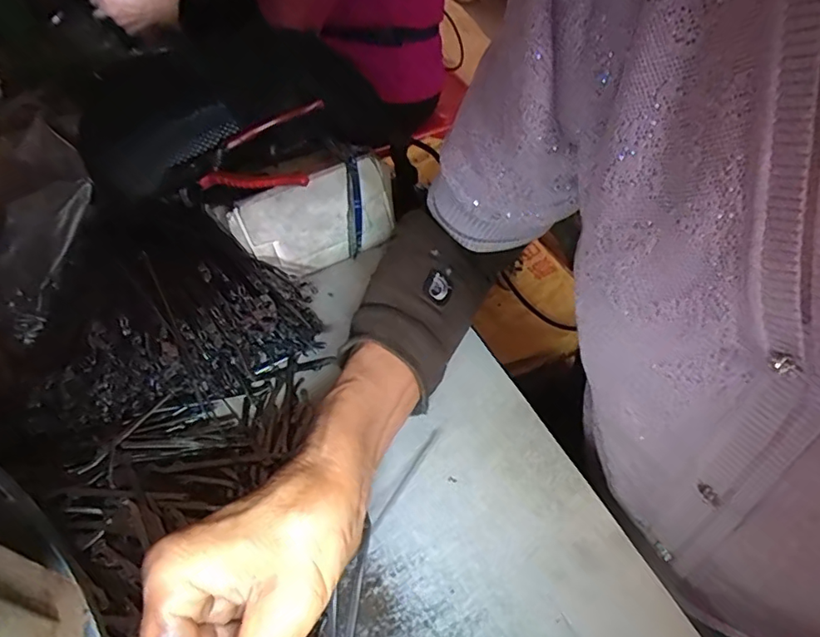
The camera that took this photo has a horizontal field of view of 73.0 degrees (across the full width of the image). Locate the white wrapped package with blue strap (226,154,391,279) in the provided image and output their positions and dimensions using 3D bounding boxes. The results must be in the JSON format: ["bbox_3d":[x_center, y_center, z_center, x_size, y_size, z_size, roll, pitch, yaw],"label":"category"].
[{"bbox_3d":[-0.072,-0.077,0.442,0.125,0.074,0.023,-30,50,-16],"label":"white wrapped package with blue strap"}]

